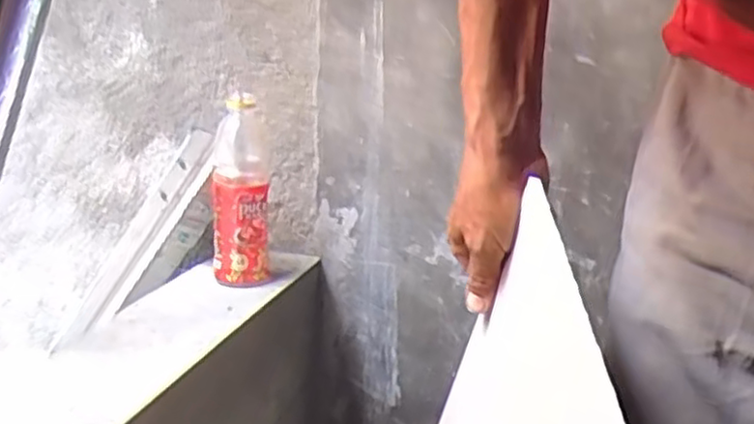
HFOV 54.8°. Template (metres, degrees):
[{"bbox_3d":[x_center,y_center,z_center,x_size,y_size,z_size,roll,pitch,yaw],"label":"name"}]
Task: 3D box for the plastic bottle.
[{"bbox_3d":[-0.138,-0.021,0.745,0.057,0.182,0.052,0,14,-11],"label":"plastic bottle"}]

